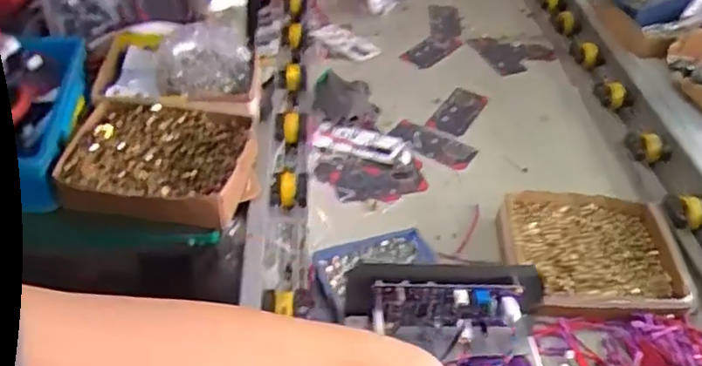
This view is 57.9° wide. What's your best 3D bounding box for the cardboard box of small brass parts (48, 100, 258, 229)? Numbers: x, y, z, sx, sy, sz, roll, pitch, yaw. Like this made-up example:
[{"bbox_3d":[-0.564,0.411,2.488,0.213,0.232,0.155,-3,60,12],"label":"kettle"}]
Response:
[{"bbox_3d":[-0.240,-0.026,0.811,0.230,0.064,0.190,11,41,9],"label":"cardboard box of small brass parts"}]

